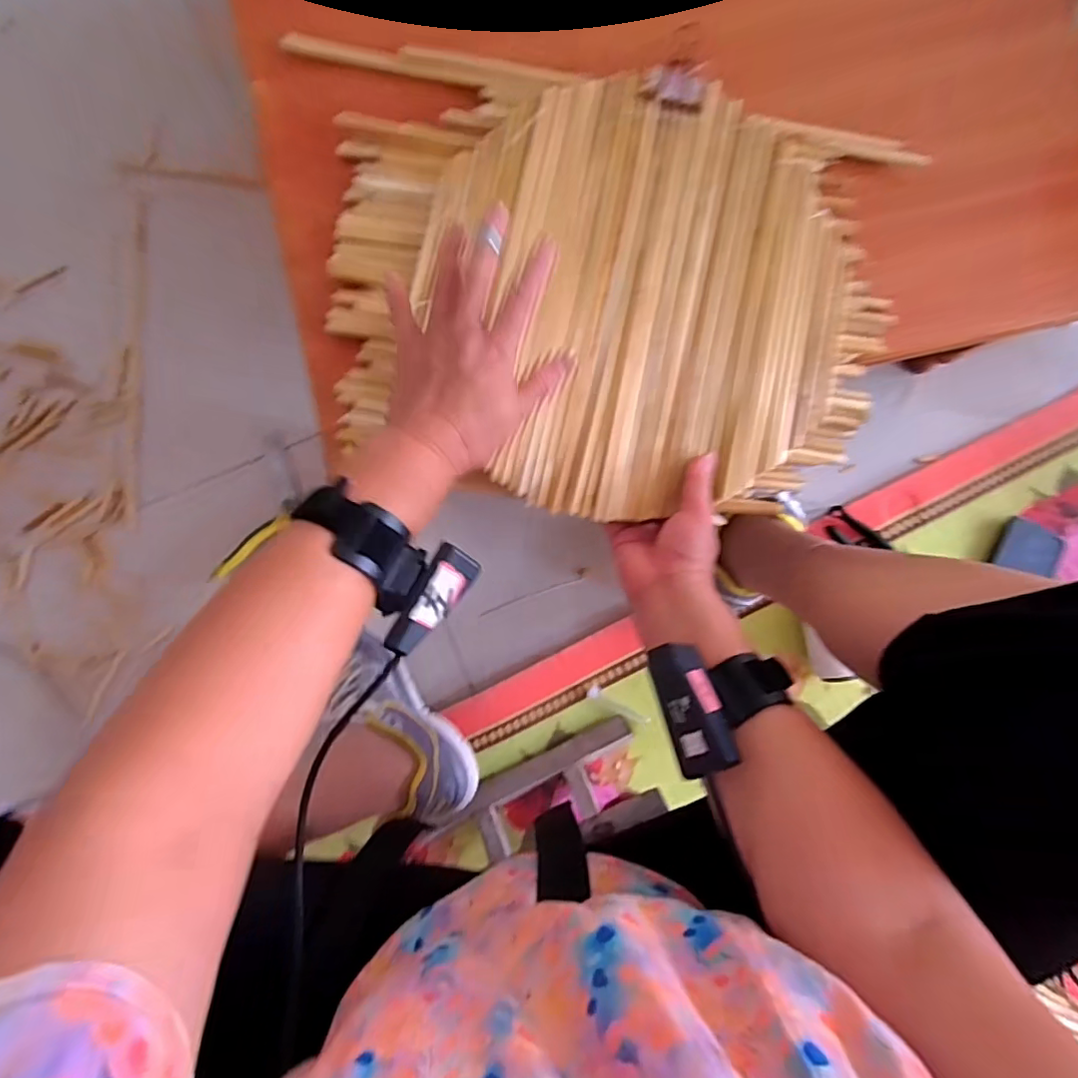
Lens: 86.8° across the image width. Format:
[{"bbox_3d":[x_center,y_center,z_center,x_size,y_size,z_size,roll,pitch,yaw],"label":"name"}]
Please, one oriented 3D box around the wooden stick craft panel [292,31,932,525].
[{"bbox_3d":[0.048,-0.194,0.452,0.435,0.018,0.334,10,89,0],"label":"wooden stick craft panel"}]

